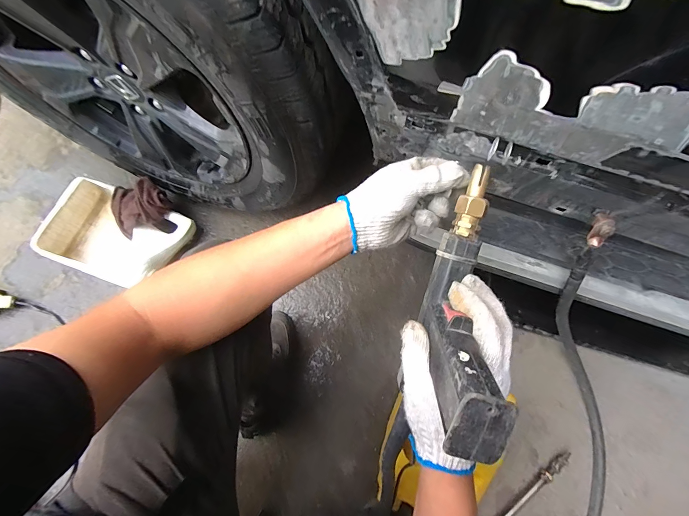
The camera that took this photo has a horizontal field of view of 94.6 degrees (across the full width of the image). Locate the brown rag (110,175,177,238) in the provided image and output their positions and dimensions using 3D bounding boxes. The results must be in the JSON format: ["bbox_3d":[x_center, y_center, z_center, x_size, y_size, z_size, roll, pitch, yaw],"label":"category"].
[{"bbox_3d":[-0.474,-0.112,0.746,0.125,0.066,0.129,-30,76,-9],"label":"brown rag"}]

